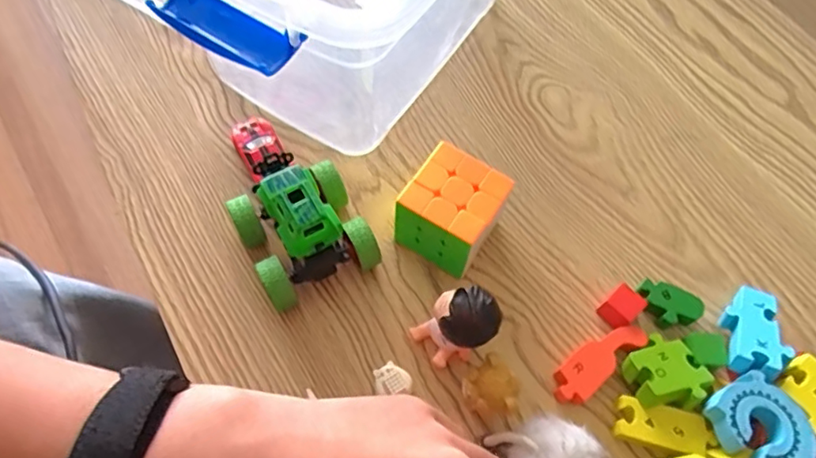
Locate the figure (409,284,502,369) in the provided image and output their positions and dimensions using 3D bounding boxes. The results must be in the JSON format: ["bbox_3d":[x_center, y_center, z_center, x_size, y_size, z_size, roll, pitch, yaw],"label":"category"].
[{"bbox_3d":[0.030,0.059,0.348,0.040,0.065,0.038,-32,70,-18],"label":"figure"}]

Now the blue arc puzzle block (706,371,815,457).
[{"bbox_3d":[0.205,0.113,0.329,0.053,0.011,0.054,-28,68,-16],"label":"blue arc puzzle block"}]

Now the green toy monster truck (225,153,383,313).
[{"bbox_3d":[-0.068,-0.006,0.367,0.075,0.074,0.080,-26,68,-16],"label":"green toy monster truck"}]

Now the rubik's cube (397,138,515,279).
[{"bbox_3d":[0.029,-0.010,0.384,0.055,0.058,0.057,31,66,11],"label":"rubik's cube"}]

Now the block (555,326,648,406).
[{"bbox_3d":[0.120,0.085,0.366,0.068,0.018,0.024,-35,71,-19],"label":"block"}]

